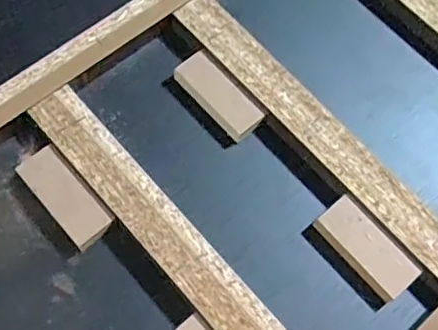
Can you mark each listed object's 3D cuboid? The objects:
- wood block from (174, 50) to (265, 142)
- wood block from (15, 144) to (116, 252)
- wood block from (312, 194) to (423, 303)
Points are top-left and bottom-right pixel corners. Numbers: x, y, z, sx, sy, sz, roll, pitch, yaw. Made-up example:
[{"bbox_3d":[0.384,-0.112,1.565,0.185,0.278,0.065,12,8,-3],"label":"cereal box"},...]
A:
[{"bbox_3d":[-0.001,-0.056,0.491,0.030,0.018,0.080,-40,76,-19],"label":"wood block"},{"bbox_3d":[-0.115,0.023,0.449,0.033,0.016,0.082,-38,75,-18],"label":"wood block"},{"bbox_3d":[0.110,0.063,0.448,0.034,0.017,0.079,-39,76,-18],"label":"wood block"}]

